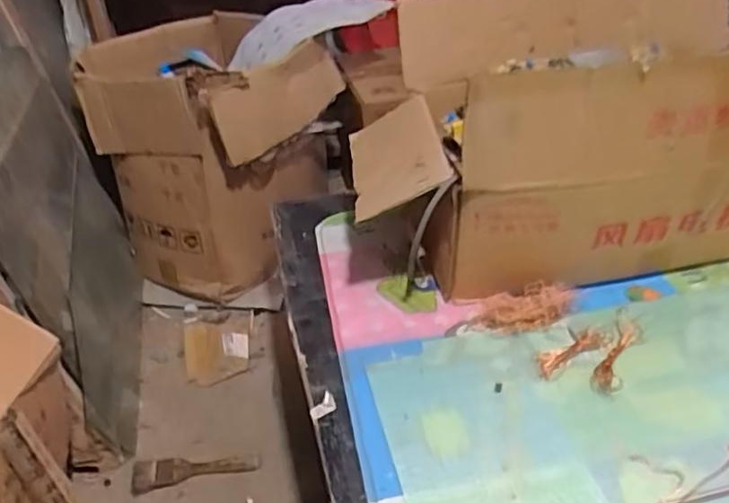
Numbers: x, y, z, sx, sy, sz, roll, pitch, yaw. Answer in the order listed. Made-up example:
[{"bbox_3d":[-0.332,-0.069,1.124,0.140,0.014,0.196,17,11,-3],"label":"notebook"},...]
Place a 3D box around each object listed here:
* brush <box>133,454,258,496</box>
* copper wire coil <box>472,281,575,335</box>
[{"bbox_3d":[-0.256,0.329,0.965,0.189,0.019,0.046,-2,37,-10],"label":"brush"},{"bbox_3d":[0.196,0.066,0.765,0.130,0.030,0.048,-12,34,-11],"label":"copper wire coil"}]

